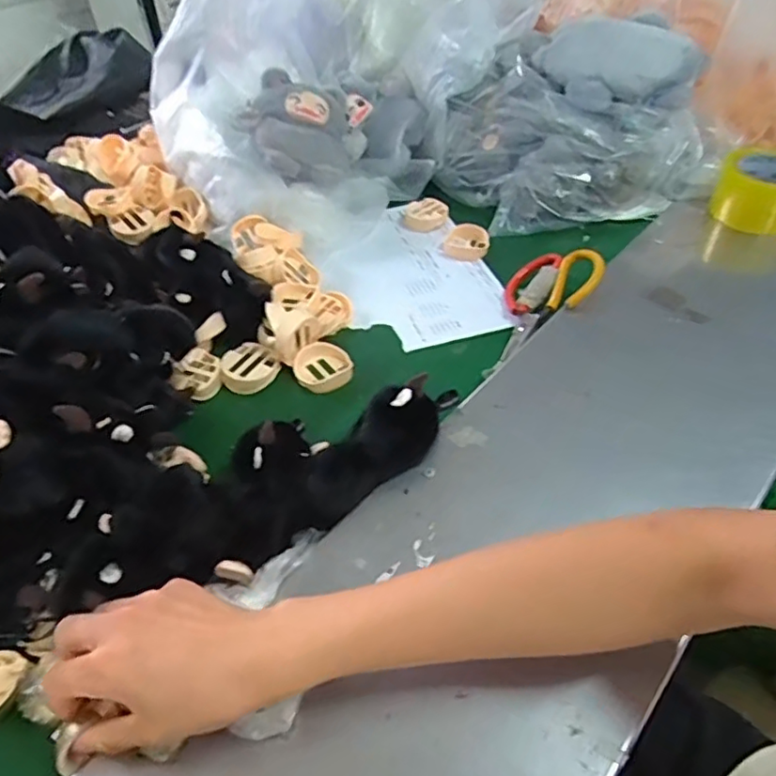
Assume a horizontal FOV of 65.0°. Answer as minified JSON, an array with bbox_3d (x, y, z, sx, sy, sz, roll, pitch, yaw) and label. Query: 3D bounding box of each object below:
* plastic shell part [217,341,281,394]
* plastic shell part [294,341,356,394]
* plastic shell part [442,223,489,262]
[{"bbox_3d":[-0.141,-0.020,0.618,0.055,0.024,0.048,-34,53,-26],"label":"plastic shell part"},{"bbox_3d":[-0.066,-0.023,0.625,0.058,0.018,0.055,-12,46,-8],"label":"plastic shell part"},{"bbox_3d":[0.100,-0.186,0.781,0.058,0.023,0.056,5,46,8],"label":"plastic shell part"}]

